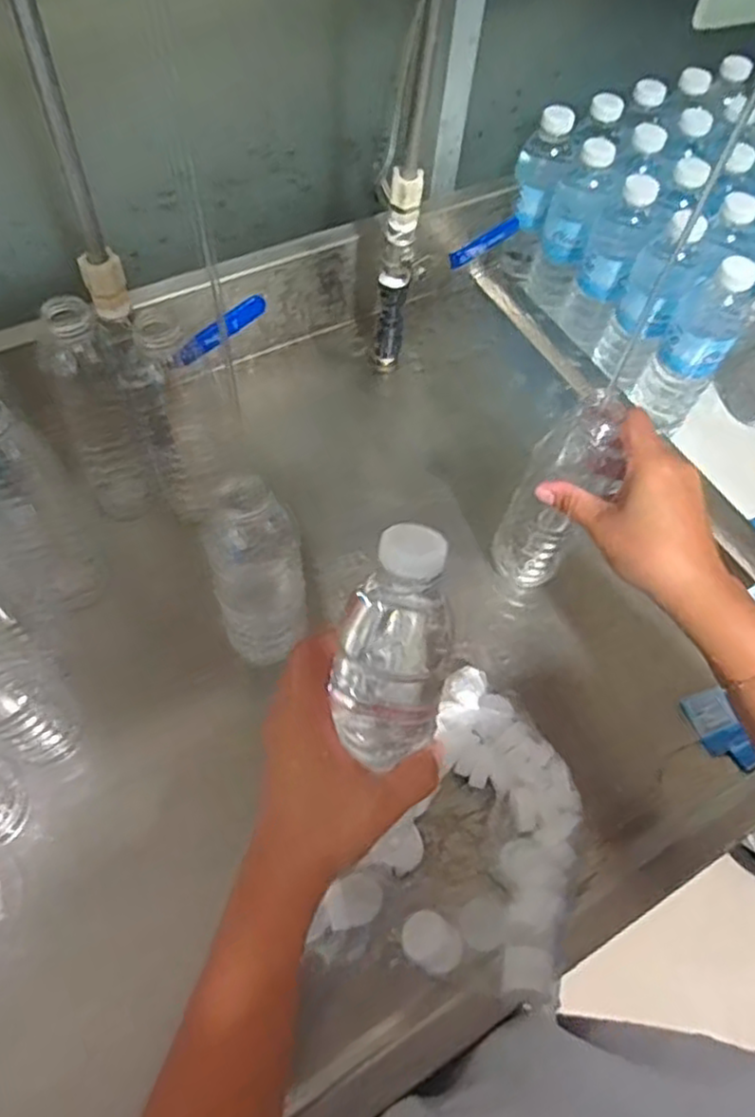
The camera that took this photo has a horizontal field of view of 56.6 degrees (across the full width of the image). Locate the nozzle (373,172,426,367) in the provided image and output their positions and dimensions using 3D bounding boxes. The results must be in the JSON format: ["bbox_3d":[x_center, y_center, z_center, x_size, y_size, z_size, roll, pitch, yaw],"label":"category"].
[{"bbox_3d":[0.016,-0.246,0.637,0.028,0.208,0.025,5,59,-1],"label":"nozzle"}]

